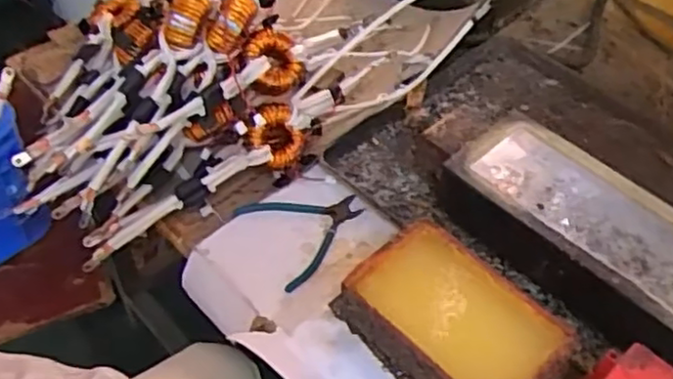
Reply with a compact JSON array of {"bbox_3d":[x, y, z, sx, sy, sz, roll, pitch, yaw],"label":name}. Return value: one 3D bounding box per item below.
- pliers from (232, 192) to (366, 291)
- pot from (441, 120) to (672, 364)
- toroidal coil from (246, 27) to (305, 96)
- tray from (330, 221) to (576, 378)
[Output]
[{"bbox_3d":[-0.032,0.043,0.800,0.129,0.009,0.132,-23,54,-23],"label":"pliers"},{"bbox_3d":[0.277,0.062,0.741,0.165,0.080,0.338,-34,59,-29],"label":"pot"},{"bbox_3d":[-0.081,-0.158,0.844,0.069,0.032,0.077,-14,86,-20],"label":"toroidal coil"},{"bbox_3d":[0.122,0.141,0.677,0.138,0.070,0.223,-32,58,-28],"label":"tray"}]

